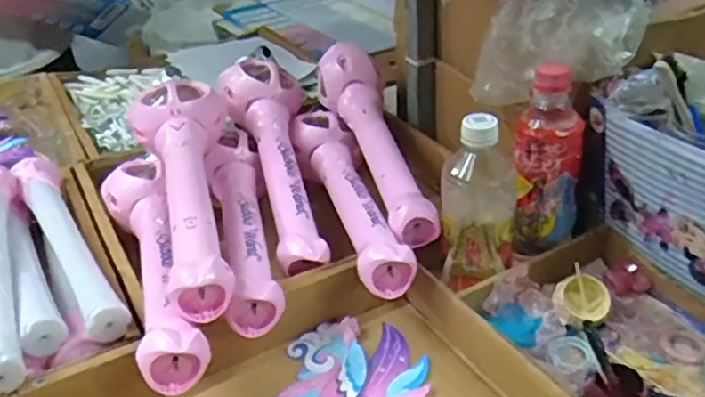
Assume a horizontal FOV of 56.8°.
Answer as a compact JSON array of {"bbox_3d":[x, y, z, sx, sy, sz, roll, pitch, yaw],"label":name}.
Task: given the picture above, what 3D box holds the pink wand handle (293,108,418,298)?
[{"bbox_3d":[-0.005,-0.015,0.680,0.062,0.047,0.329,-11,33,-13],"label":"pink wand handle"}]

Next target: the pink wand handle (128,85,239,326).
[{"bbox_3d":[-0.158,-0.019,0.607,0.086,0.072,0.323,-9,33,-11],"label":"pink wand handle"}]

